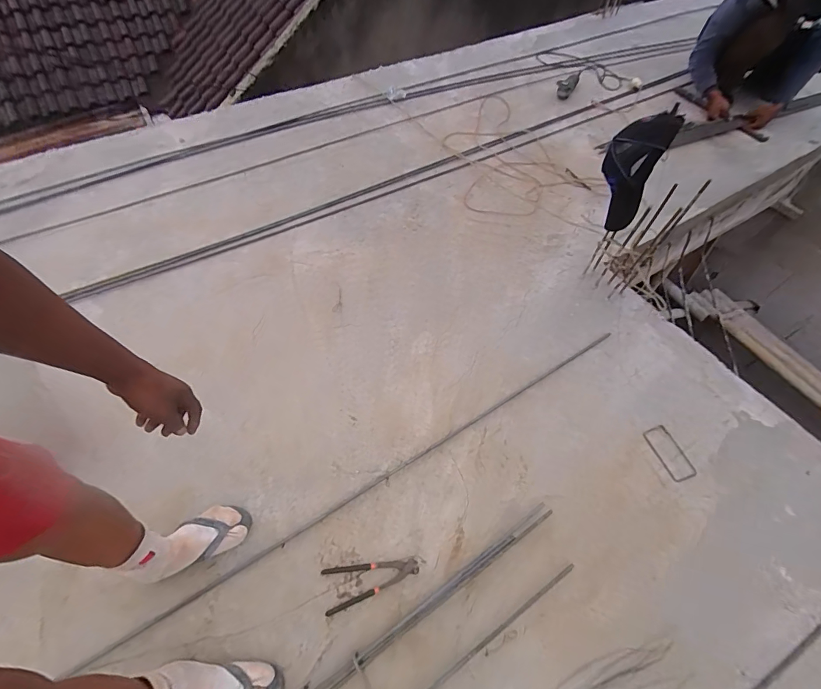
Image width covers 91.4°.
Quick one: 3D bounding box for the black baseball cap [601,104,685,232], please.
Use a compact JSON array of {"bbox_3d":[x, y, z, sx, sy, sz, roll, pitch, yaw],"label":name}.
[{"bbox_3d":[0.594,-0.481,1.090,0.144,0.336,0.146,29,61,16],"label":"black baseball cap"}]

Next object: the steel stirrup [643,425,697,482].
[{"bbox_3d":[0.717,0.302,1.110,0.077,0.012,0.152,-19,59,-13],"label":"steel stirrup"}]

